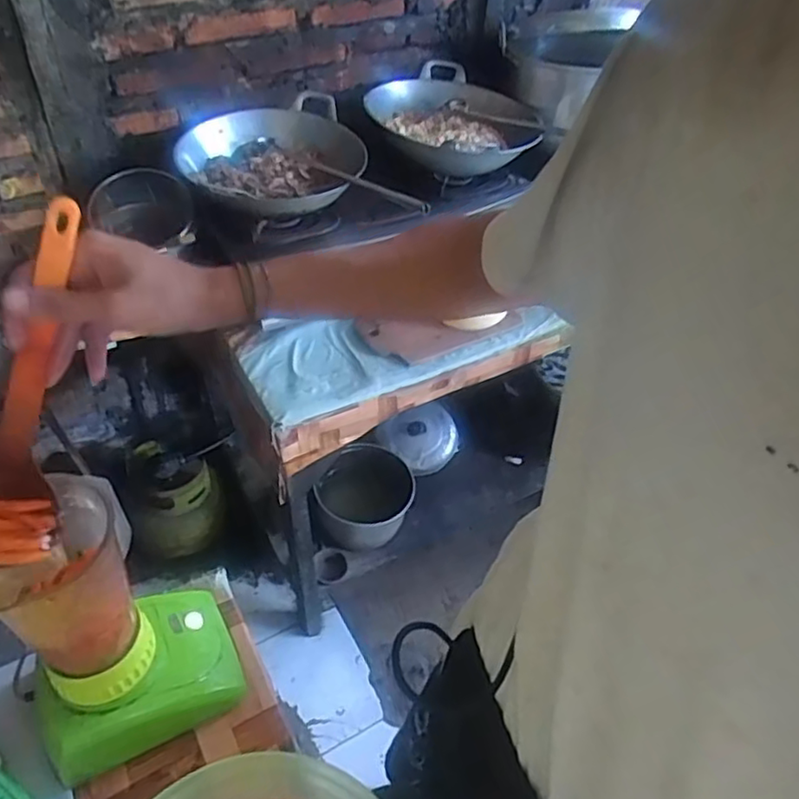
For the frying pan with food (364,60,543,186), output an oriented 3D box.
[{"bbox_3d":[0.112,-0.597,1.395,0.319,0.116,0.359,-19,50,-21],"label":"frying pan with food"}]

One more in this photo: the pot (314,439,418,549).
[{"bbox_3d":[-0.087,0.231,1.612,0.238,0.135,0.258,2,46,-2],"label":"pot"}]

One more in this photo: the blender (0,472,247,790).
[{"bbox_3d":[-0.281,0.219,0.633,0.188,0.315,0.137,-20,50,-21],"label":"blender"}]

